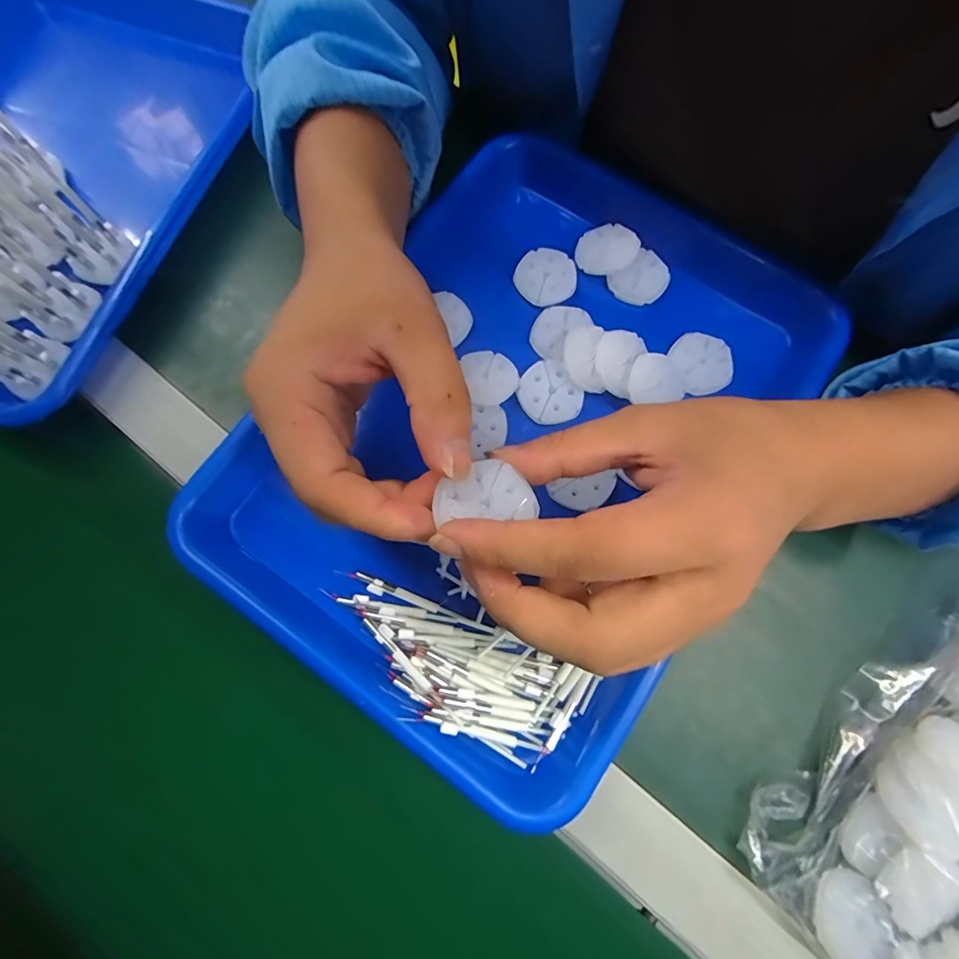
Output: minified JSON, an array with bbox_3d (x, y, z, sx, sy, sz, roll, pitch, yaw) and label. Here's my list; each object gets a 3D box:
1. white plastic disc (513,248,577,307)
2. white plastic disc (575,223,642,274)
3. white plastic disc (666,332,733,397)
[{"bbox_3d":[0.041,-0.127,0.296,0.036,0.004,0.037,0,75,1],"label":"white plastic disc"},{"bbox_3d":[0.080,-0.145,0.296,0.037,0.004,0.034,-4,74,16],"label":"white plastic disc"},{"bbox_3d":[0.132,-0.070,0.281,0.034,0.004,0.038,-25,78,-6],"label":"white plastic disc"}]

